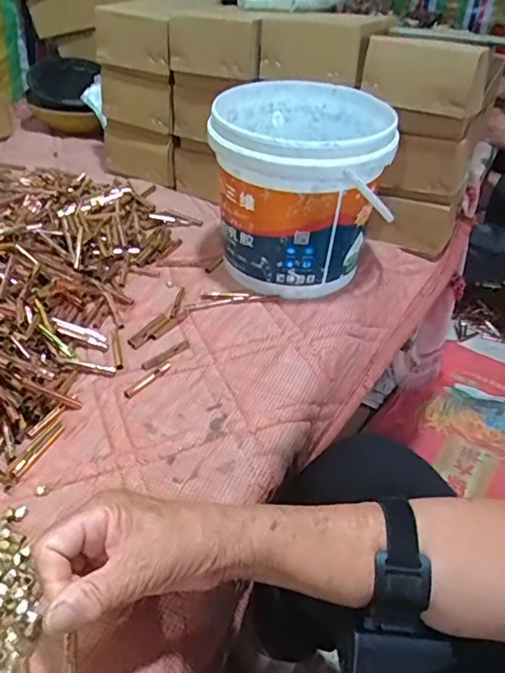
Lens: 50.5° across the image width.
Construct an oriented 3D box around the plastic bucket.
[{"bbox_3d":[0.052,-0.176,0.664,0.194,0.209,0.208,4,39,-2],"label":"plastic bucket"}]

